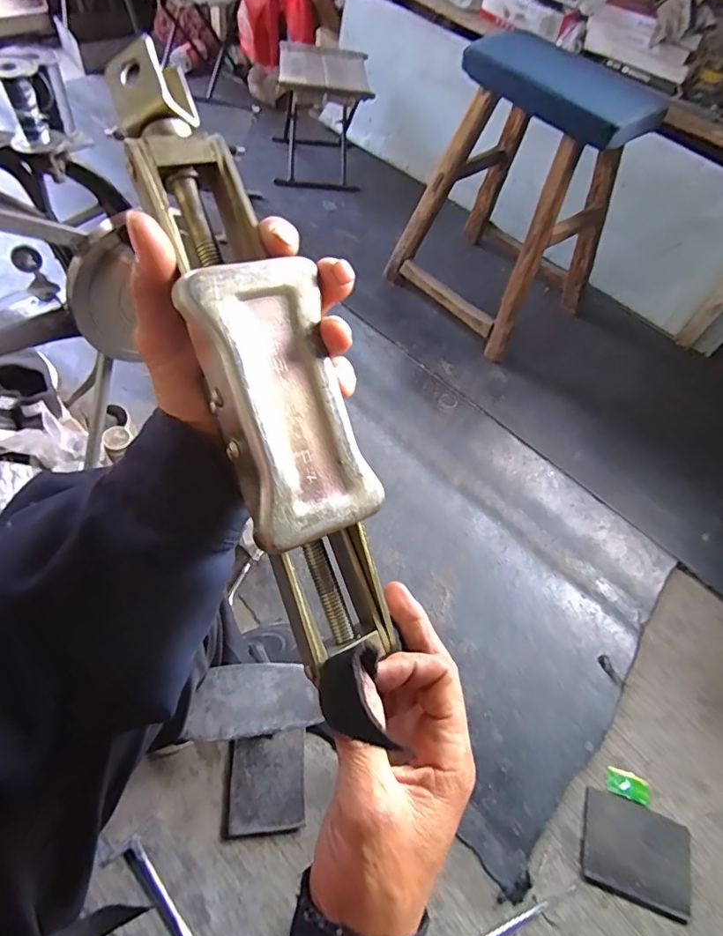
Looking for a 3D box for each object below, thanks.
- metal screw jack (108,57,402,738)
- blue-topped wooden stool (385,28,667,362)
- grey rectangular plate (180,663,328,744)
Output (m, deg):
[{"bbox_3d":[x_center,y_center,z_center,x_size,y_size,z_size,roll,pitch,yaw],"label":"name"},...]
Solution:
[{"bbox_3d":[-0.041,-0.035,0.234,0.058,0.061,0.316,-20,94,-14],"label":"metal screw jack"},{"bbox_3d":[0.324,-0.548,1.070,0.329,0.467,0.341,-34,69,-24],"label":"blue-topped wooden stool"},{"bbox_3d":[-0.088,0.195,0.431,0.105,0.004,0.056,1,63,-14],"label":"grey rectangular plate"}]

